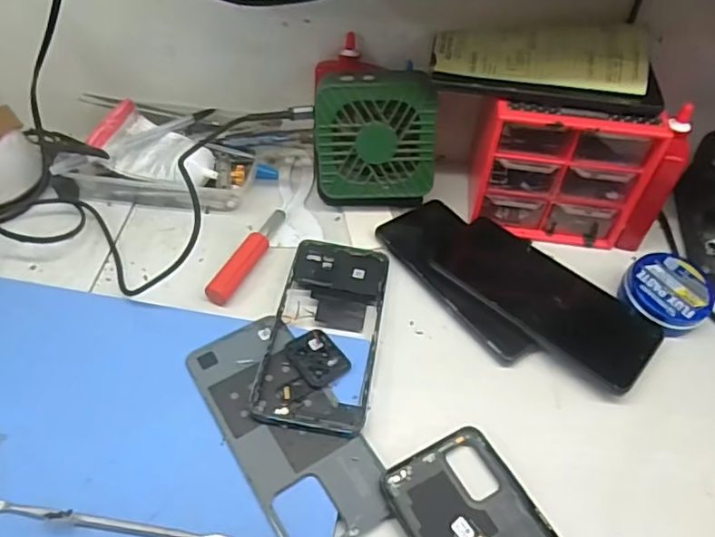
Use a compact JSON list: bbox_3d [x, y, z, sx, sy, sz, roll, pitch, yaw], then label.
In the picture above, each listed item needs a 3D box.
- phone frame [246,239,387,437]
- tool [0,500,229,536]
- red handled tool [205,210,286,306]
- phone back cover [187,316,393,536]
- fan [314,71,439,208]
[{"bbox_3d":[-0.021,0.040,0.416,0.075,0.010,0.167,7,49,3],"label":"phone frame"},{"bbox_3d":[-0.143,0.140,0.318,0.158,0.010,0.008,8,49,3],"label":"tool"},{"bbox_3d":[-0.087,-0.012,0.462,0.021,0.016,0.101,18,51,12],"label":"red handled tool"},{"bbox_3d":[-0.047,0.098,0.366,0.074,0.010,0.162,-25,55,-23],"label":"phone back cover"},{"bbox_3d":[0.014,-0.110,0.478,0.096,0.103,0.043,2,31,-1],"label":"fan"}]

